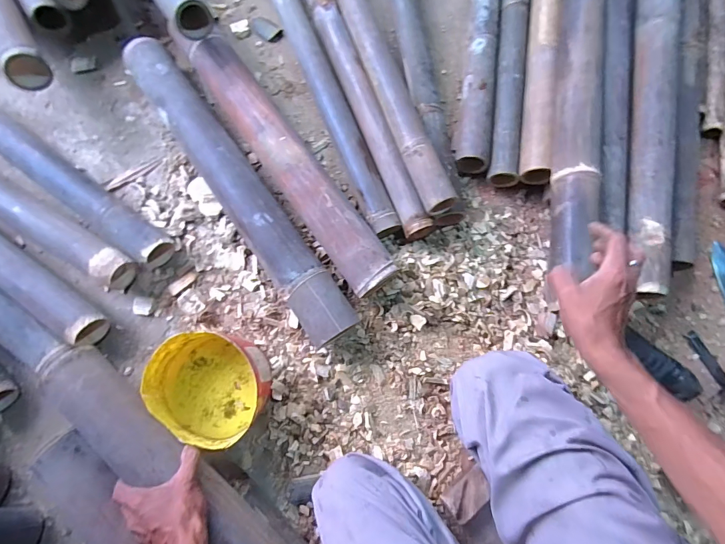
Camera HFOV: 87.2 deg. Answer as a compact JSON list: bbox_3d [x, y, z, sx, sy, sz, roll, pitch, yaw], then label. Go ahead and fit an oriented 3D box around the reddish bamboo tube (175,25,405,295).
[{"bbox_3d":[-0.132,-0.200,0.637,0.086,0.078,0.553,-34,80,-7],"label":"reddish bamboo tube"}]

